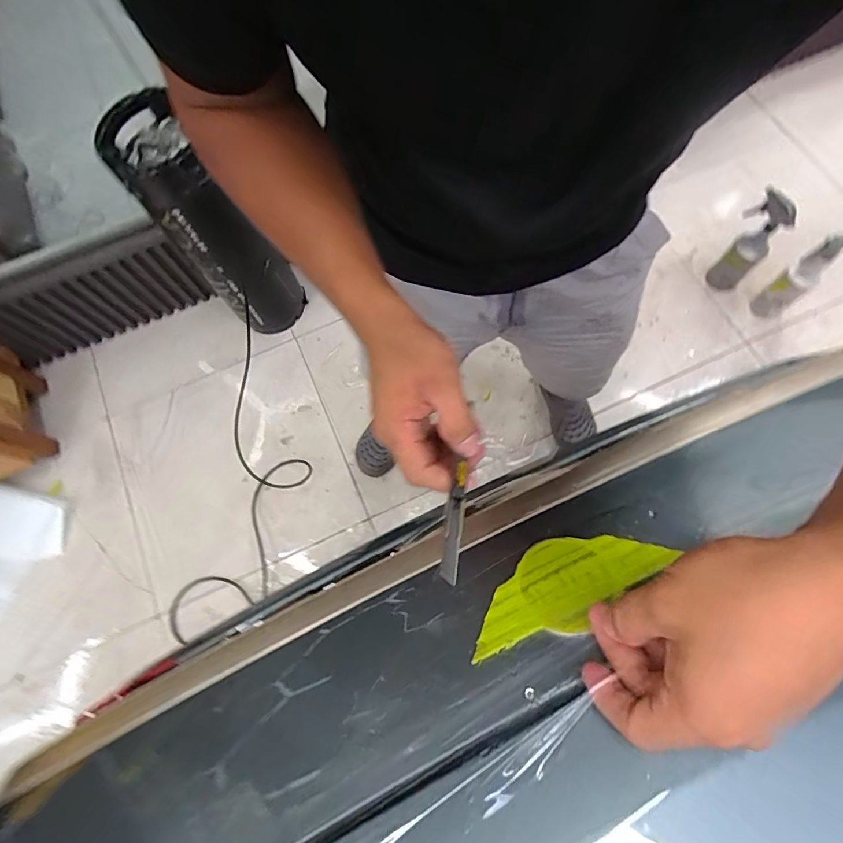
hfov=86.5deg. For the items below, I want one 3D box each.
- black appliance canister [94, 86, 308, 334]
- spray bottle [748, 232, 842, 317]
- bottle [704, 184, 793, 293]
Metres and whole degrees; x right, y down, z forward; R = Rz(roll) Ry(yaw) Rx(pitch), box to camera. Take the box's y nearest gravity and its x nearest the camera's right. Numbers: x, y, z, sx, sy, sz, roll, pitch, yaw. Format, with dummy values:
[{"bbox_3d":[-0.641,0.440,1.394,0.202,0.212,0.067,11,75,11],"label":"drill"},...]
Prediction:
[{"bbox_3d":[-0.486,-0.447,1.126,0.226,0.627,0.197,43,80,14],"label":"black appliance canister"},{"bbox_3d":[1.049,-0.395,1.239,0.114,0.307,0.085,-29,73,-5],"label":"spray bottle"},{"bbox_3d":[0.934,-0.509,1.283,0.123,0.293,0.089,39,79,14],"label":"bottle"}]

